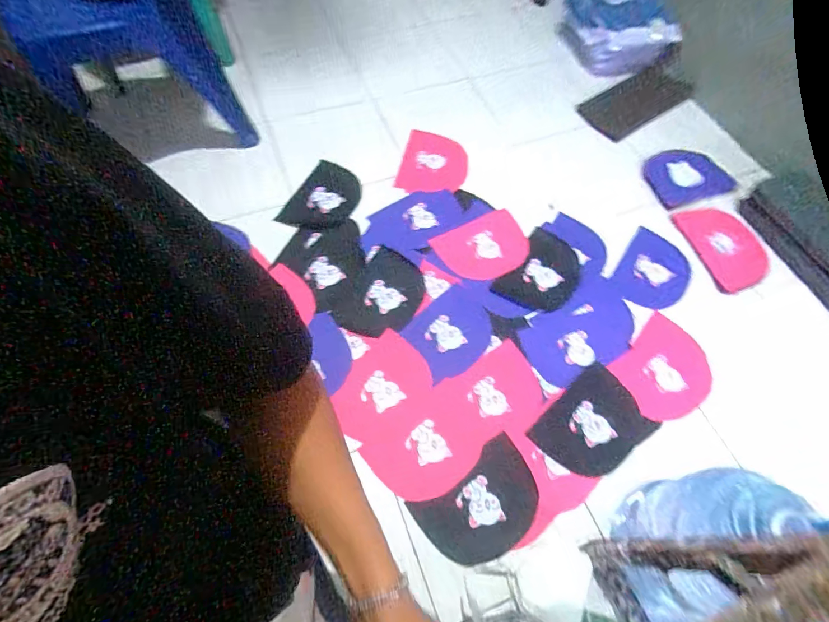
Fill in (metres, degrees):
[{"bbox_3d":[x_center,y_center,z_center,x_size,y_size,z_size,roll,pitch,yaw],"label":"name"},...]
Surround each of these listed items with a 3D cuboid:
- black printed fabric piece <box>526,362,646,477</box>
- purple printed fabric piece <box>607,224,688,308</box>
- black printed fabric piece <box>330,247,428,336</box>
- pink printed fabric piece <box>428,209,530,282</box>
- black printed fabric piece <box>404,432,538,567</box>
[{"bbox_3d":[0.450,0.279,1.060,0.290,0.015,0.197,-38,69,-20],"label":"black printed fabric piece"},{"bbox_3d":[0.725,-0.120,1.290,0.191,0.018,0.267,34,65,15],"label":"purple printed fabric piece"},{"bbox_3d":[-0.083,-0.047,1.210,0.202,0.014,0.286,26,63,12],"label":"black printed fabric piece"},{"bbox_3d":[0.212,-0.194,1.302,0.278,0.019,0.202,-20,64,-13],"label":"pink printed fabric piece"},{"bbox_3d":[0.159,0.439,0.963,0.284,0.010,0.190,-33,68,-18],"label":"black printed fabric piece"}]

